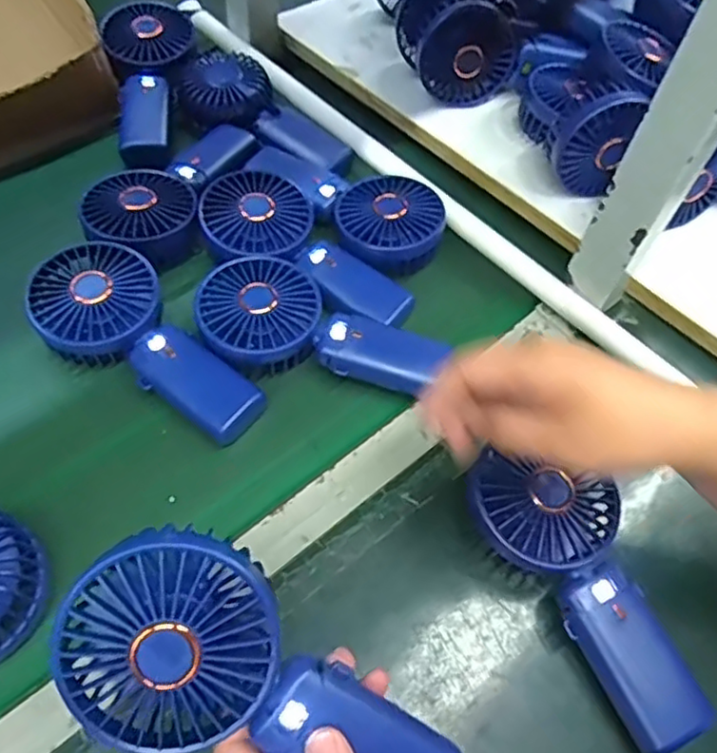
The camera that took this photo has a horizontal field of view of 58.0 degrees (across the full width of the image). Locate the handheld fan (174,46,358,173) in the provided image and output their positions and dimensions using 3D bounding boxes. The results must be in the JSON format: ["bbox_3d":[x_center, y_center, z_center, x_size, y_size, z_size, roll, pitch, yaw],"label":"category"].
[{"bbox_3d":[-0.097,-0.250,0.599,0.192,0.035,0.087,40,62,20],"label":"handheld fan"}]

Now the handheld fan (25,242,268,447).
[{"bbox_3d":[-0.153,-0.021,0.447,0.085,0.038,0.179,-37,66,-25],"label":"handheld fan"}]

